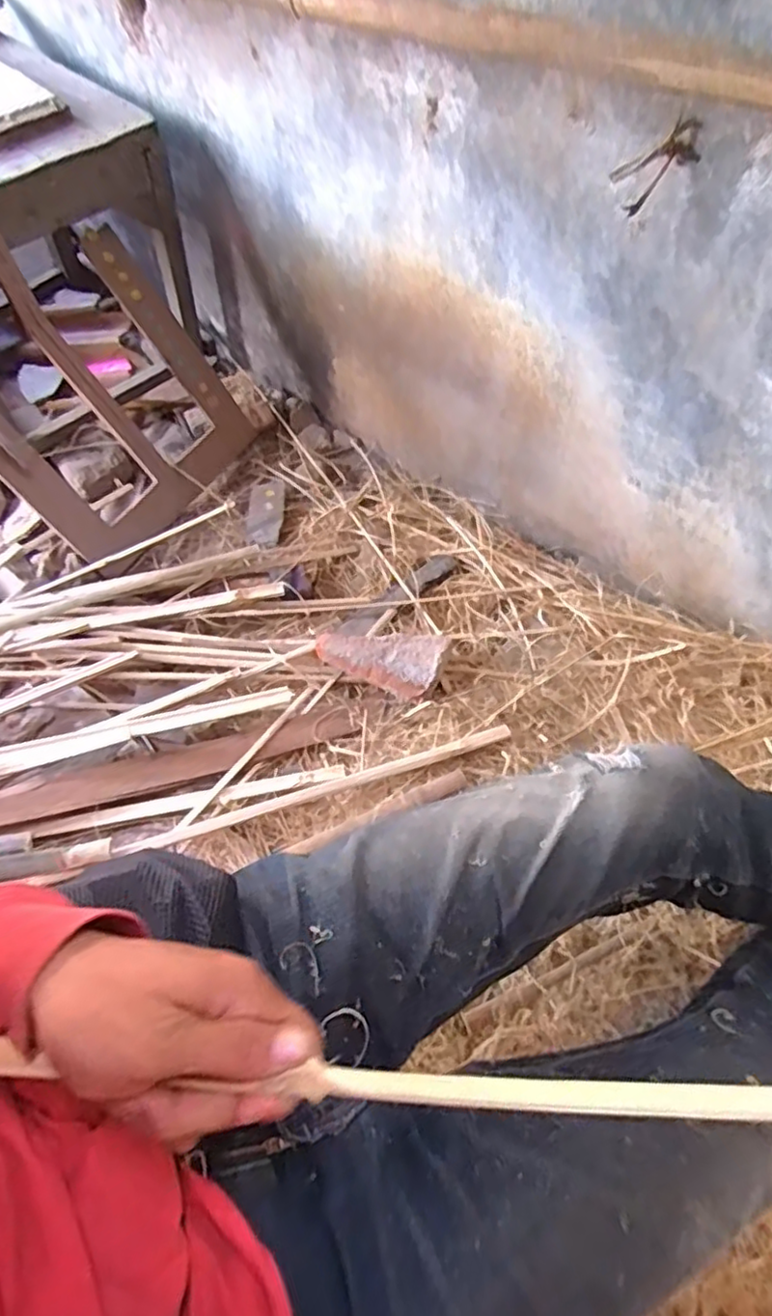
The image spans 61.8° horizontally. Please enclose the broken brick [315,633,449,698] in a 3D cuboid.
[{"bbox_3d":[-0.009,0.011,0.914,0.183,0.054,0.086,5,61,3],"label":"broken brick"}]

